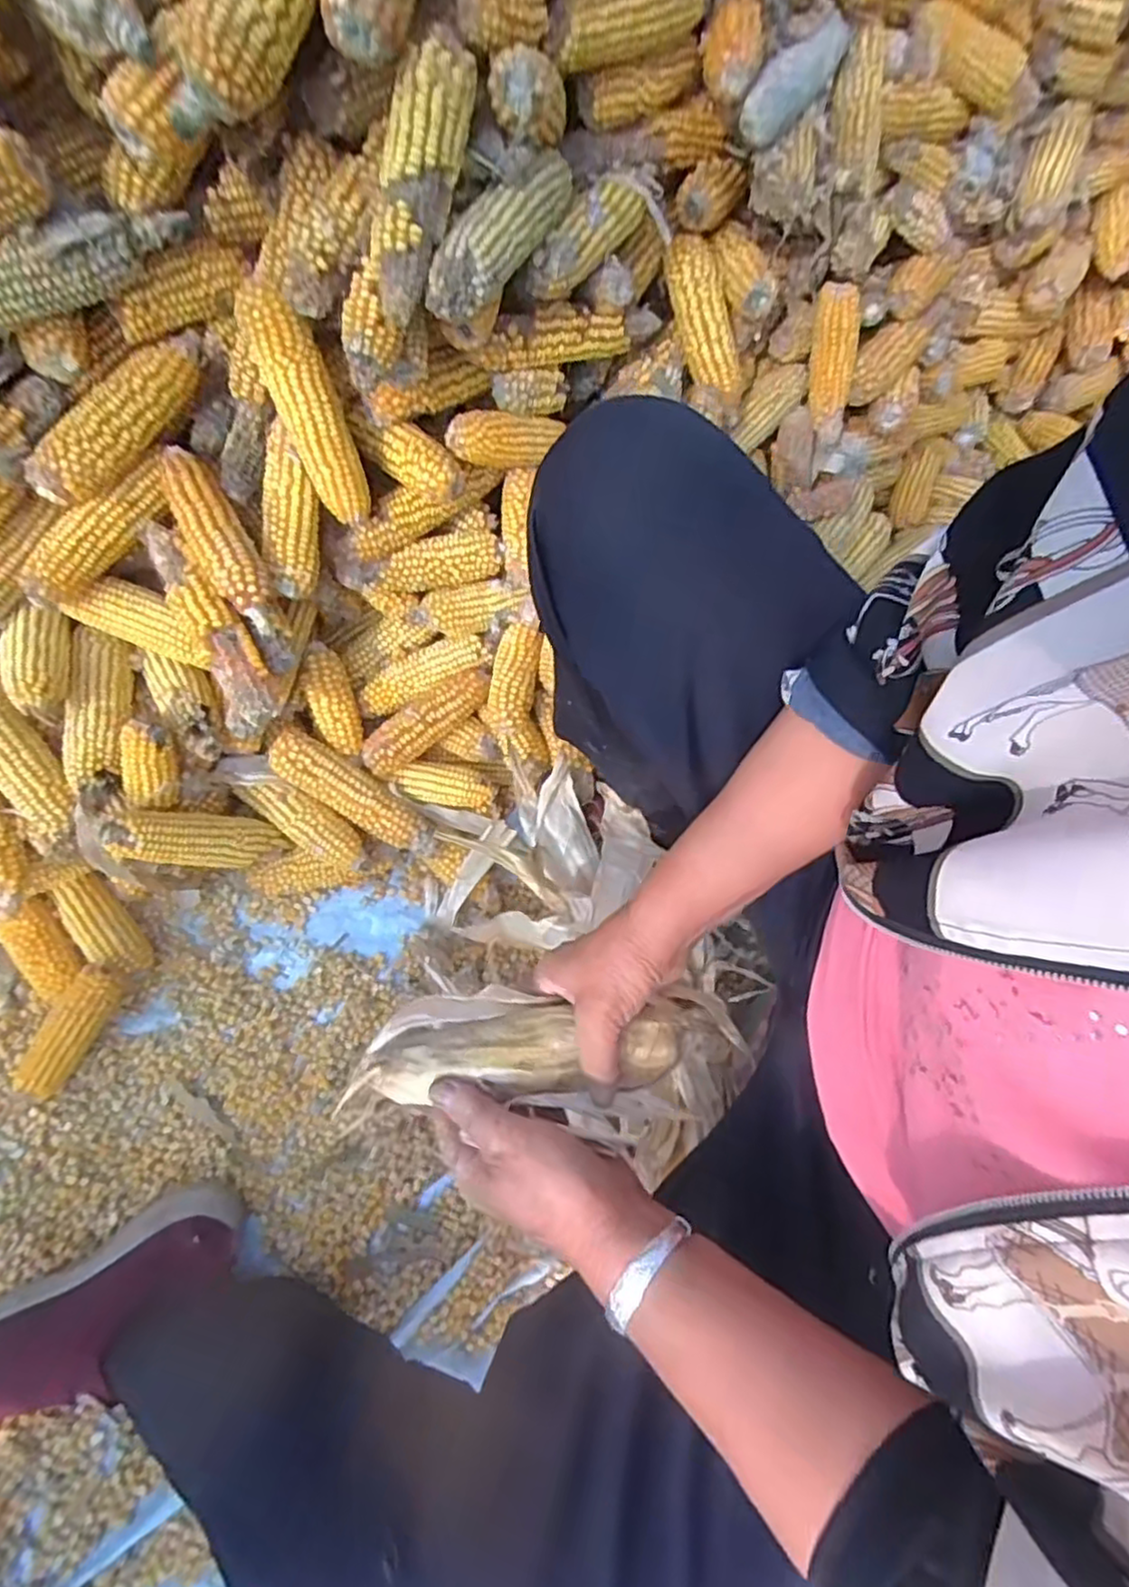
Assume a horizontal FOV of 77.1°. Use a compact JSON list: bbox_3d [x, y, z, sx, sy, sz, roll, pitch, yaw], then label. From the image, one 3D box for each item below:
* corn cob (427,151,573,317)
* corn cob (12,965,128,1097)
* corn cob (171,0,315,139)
[{"bbox_3d":[-0.043,-0.417,0.526,0.038,0.041,0.175,26,72,8],"label":"corn cob"},{"bbox_3d":[-0.461,0.224,0.657,0.040,0.039,0.134,29,87,9],"label":"corn cob"},{"bbox_3d":[-0.178,-0.442,0.398,0.042,0.043,0.148,30,92,9],"label":"corn cob"}]

